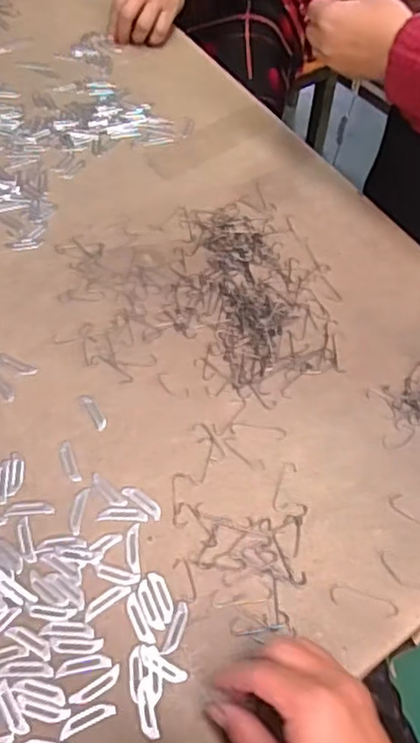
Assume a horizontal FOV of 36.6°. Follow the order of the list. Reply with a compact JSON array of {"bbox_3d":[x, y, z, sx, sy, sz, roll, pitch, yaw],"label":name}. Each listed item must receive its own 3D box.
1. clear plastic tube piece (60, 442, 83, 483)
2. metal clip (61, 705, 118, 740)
[{"bbox_3d":[-0.109,0.070,0.493,0.010,0.004,0.037,-18,59,-15],"label":"clear plastic tube piece"},{"bbox_3d":[-0.076,0.215,0.393,0.034,0.004,0.010,-20,60,-17],"label":"metal clip"}]

